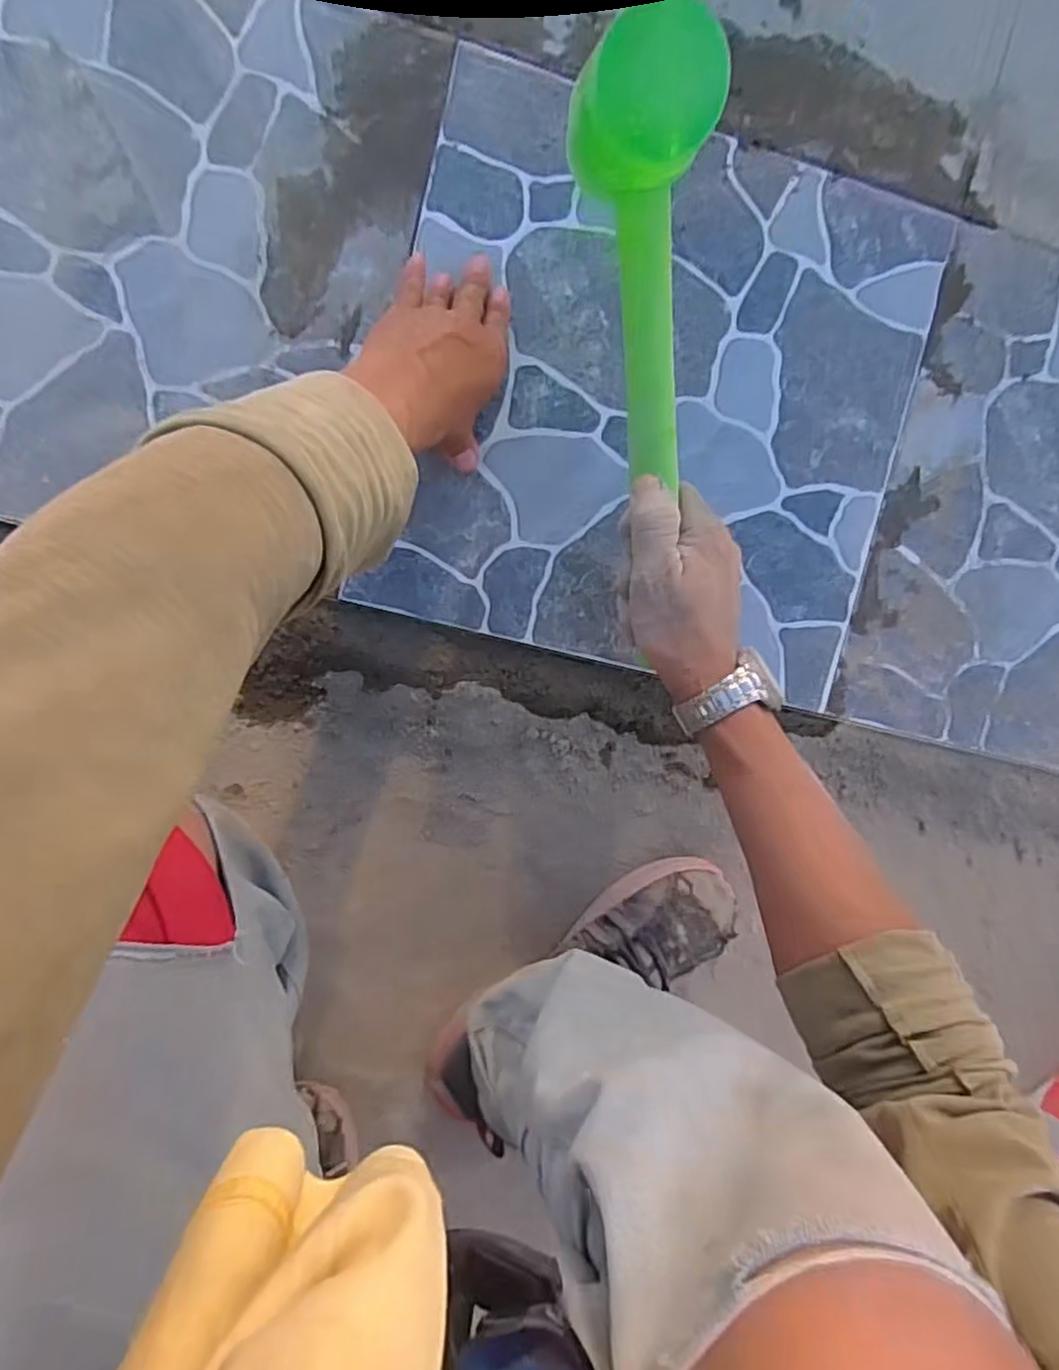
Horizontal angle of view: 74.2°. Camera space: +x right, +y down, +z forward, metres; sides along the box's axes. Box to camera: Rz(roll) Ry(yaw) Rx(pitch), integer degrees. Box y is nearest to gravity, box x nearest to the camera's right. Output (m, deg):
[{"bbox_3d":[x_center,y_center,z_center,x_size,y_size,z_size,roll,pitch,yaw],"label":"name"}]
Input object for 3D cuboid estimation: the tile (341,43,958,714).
[{"bbox_3d":[0.099,-0.212,0.536,0.389,0.008,0.390,13,95,-7],"label":"tile"}]

